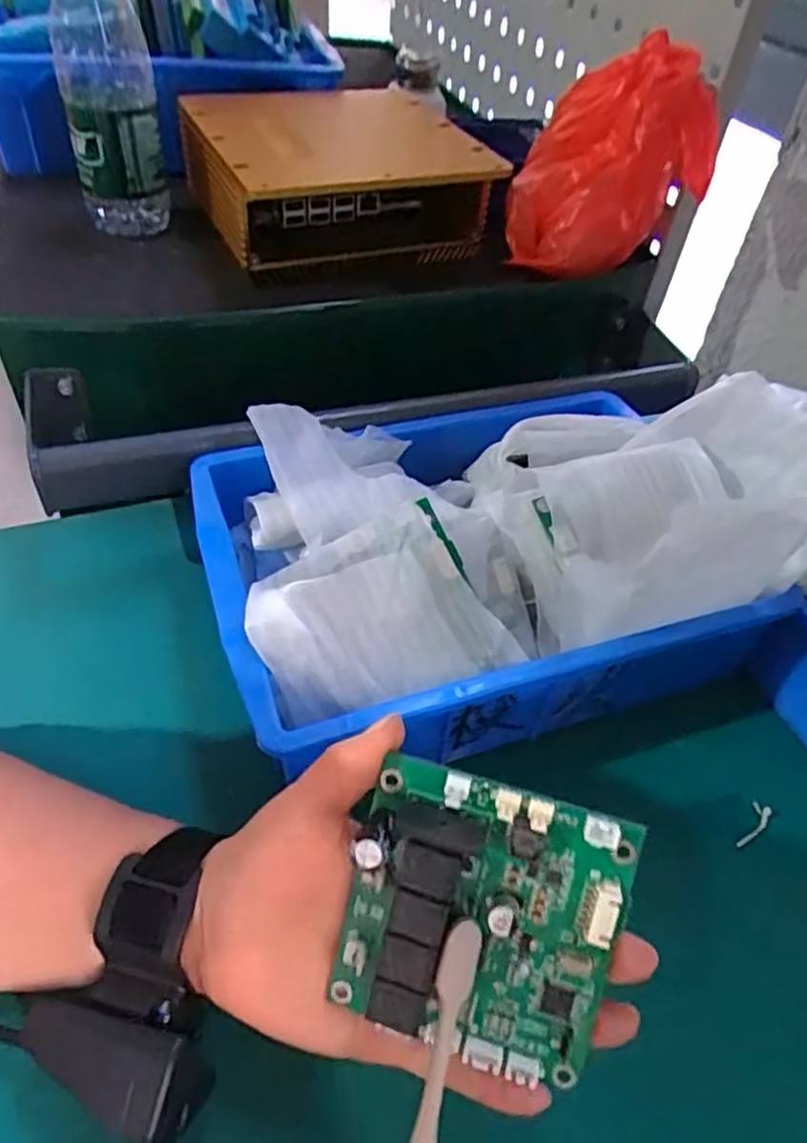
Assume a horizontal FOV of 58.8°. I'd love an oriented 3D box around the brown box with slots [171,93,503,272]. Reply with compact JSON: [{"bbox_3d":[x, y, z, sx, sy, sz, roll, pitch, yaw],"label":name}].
[{"bbox_3d":[-0.054,-0.293,0.532,0.190,0.068,0.186,-16,51,-19],"label":"brown box with slots"}]

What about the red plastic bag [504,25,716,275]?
[{"bbox_3d":[0.142,-0.277,0.487,0.128,0.126,0.077,16,48,10],"label":"red plastic bag"}]

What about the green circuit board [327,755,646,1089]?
[{"bbox_3d":[0.025,0.117,0.237,0.088,0.090,0.019,14,5,8],"label":"green circuit board"}]

